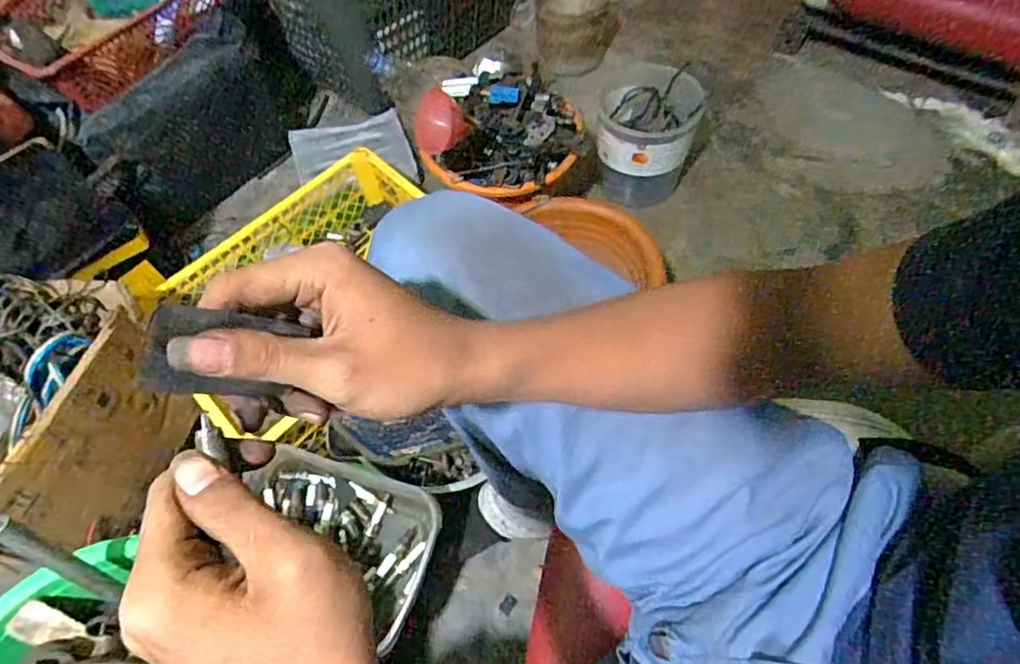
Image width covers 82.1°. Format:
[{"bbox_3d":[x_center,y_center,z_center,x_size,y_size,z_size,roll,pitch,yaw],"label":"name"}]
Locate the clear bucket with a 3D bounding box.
[{"bbox_3d":[0.232,-0.318,1.024,0.169,0.207,0.141,1,60,4],"label":"clear bucket"}]

